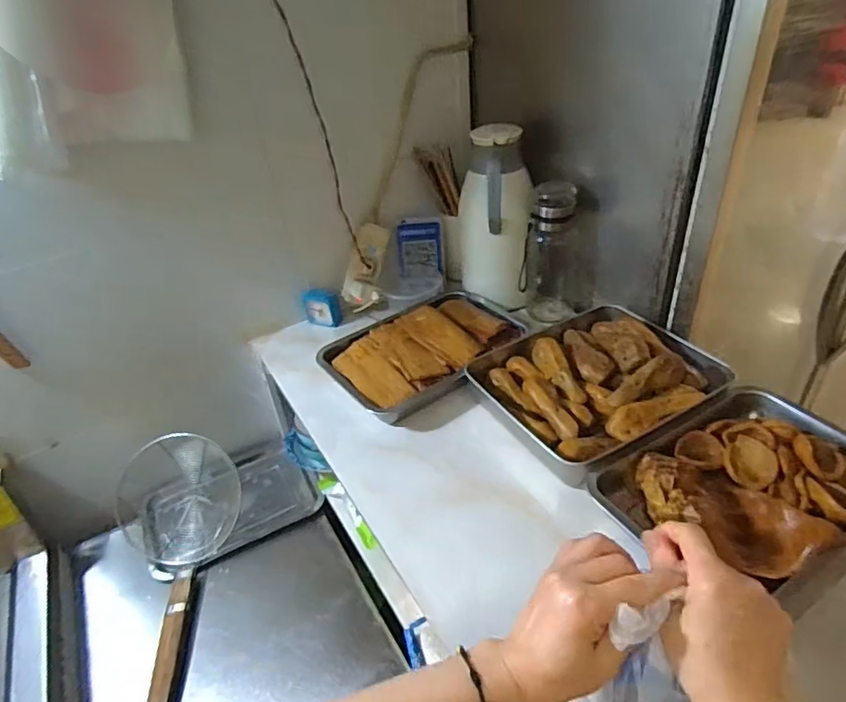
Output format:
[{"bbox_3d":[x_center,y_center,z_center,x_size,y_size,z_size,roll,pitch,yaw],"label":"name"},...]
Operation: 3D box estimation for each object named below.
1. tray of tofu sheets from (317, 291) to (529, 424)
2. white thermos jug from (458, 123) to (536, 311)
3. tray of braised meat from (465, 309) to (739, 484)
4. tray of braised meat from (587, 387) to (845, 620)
[{"bbox_3d":[0.004,-0.016,0.884,0.307,0.052,0.200,-32,43,-30],"label":"tray of tofu sheets"},{"bbox_3d":[0.122,-0.231,0.944,0.123,0.274,0.133,-4,36,4],"label":"white thermos jug"},{"bbox_3d":[0.238,0.028,0.770,0.303,0.067,0.256,-23,39,-21],"label":"tray of braised meat"},{"bbox_3d":[0.366,0.152,0.616,0.295,0.047,0.210,-24,40,-23],"label":"tray of braised meat"}]

